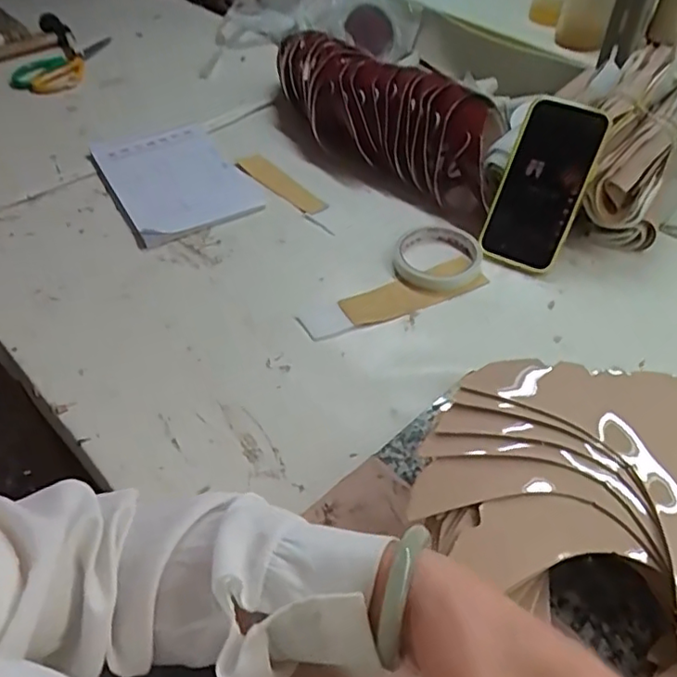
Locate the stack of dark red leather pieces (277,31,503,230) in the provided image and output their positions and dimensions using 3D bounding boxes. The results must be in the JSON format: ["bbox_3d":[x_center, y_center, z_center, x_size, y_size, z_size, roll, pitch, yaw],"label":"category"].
[{"bbox_3d":[0.048,-0.262,0.743,0.329,0.109,0.095,28,54,24],"label":"stack of dark red leather pieces"}]

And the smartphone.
[{"bbox_3d":[0.205,-0.152,0.617,0.081,0.163,0.017,24,17,21],"label":"smartphone"}]

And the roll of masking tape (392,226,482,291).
[{"bbox_3d":[0.102,-0.087,0.635,0.088,0.016,0.087,0,48,0],"label":"roll of masking tape"}]

